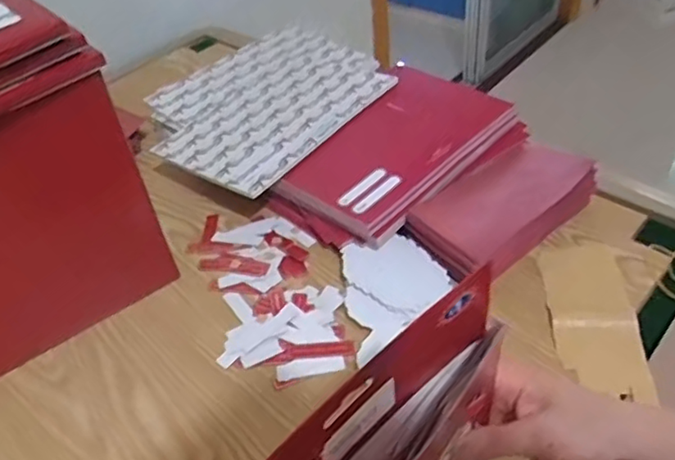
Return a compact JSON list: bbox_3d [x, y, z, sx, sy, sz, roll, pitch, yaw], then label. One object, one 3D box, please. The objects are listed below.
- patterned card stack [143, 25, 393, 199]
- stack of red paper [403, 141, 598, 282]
[{"bbox_3d":[-0.082,-0.162,0.741,0.289,0.010,0.256,-38,49,-26],"label":"patterned card stack"},{"bbox_3d":[0.163,-0.025,0.602,0.175,0.044,0.099,-33,50,-25],"label":"stack of red paper"}]

